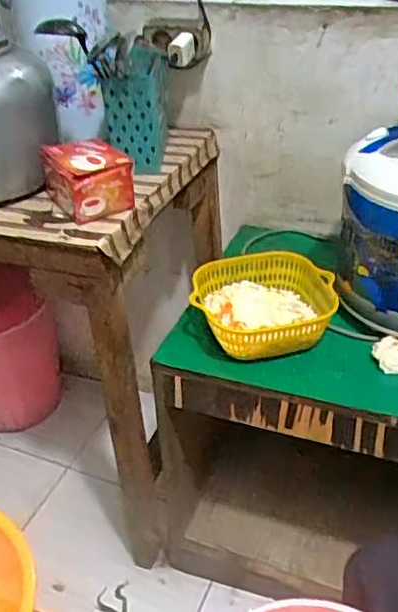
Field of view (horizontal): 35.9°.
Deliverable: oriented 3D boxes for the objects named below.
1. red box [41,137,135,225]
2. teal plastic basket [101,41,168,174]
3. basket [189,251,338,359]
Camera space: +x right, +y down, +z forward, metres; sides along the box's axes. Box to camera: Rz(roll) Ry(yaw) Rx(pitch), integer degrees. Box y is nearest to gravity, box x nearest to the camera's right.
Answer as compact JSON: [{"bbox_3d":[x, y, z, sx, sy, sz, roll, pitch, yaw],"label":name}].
[{"bbox_3d":[-0.155,-0.180,0.851,0.097,0.075,0.122,-19,38,-23],"label":"red box"},{"bbox_3d":[-0.095,-0.335,0.976,0.075,0.162,0.211,0,35,3],"label":"teal plastic basket"},{"bbox_3d":[0.094,0.006,0.909,0.202,0.081,0.185,-2,35,0],"label":"basket"}]

